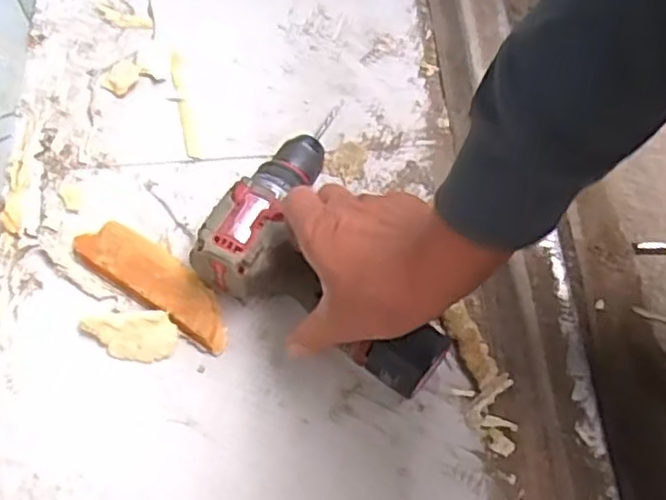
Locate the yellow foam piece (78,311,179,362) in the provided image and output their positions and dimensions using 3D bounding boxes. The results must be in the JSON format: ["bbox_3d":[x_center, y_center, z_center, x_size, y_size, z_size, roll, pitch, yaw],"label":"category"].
[{"bbox_3d":[-0.151,0.062,0.524,0.070,0.017,0.033,5,64,5],"label":"yellow foam piece"}]

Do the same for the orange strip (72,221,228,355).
[{"bbox_3d":[-0.135,0.021,0.546,0.147,0.014,0.045,32,69,17],"label":"orange strip"}]

